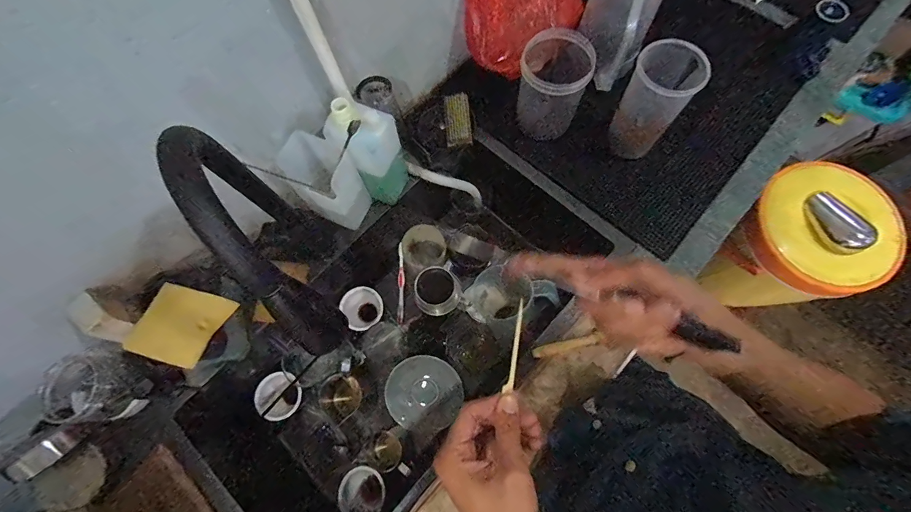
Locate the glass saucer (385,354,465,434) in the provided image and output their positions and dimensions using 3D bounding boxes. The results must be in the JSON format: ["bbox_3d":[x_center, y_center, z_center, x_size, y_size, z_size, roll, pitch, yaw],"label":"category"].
[{"bbox_3d":[-0.064,0.272,0.767,0.141,0.024,0.140,-1,71,2],"label":"glass saucer"}]

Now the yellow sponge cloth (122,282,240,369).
[{"bbox_3d":[-0.366,0.092,0.514,0.086,0.013,0.106,34,77,-18],"label":"yellow sponge cloth"}]

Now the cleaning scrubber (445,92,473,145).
[{"bbox_3d":[0.005,-0.252,0.709,0.046,0.021,0.116,-5,71,0],"label":"cleaning scrubber"}]

